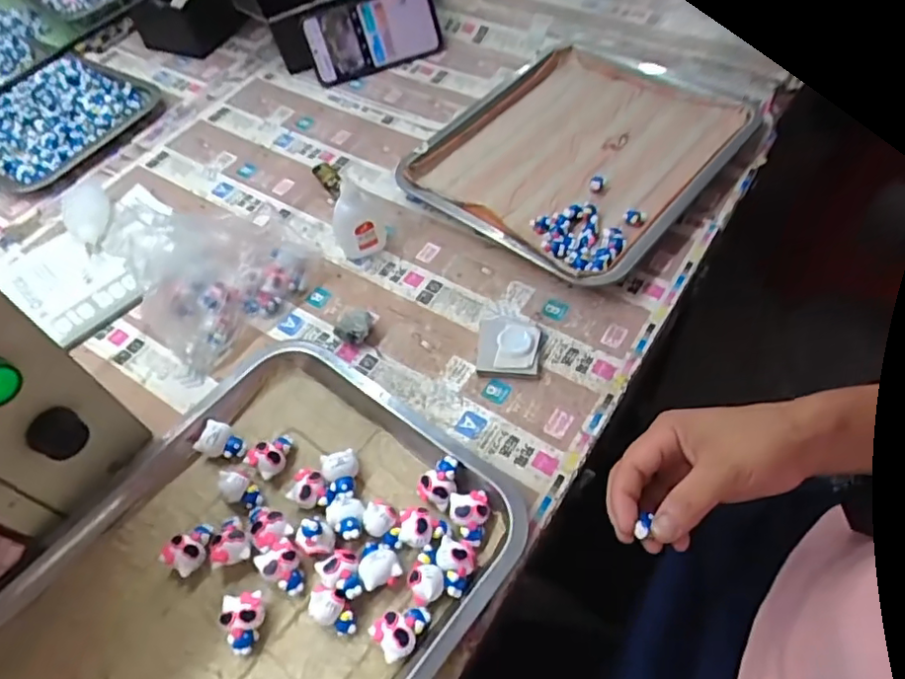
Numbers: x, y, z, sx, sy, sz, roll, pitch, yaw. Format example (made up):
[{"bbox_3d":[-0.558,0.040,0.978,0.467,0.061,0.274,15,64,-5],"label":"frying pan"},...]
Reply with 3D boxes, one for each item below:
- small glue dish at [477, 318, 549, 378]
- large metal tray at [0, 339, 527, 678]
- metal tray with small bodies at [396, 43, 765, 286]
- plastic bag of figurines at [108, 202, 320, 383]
[{"bbox_3d":[0.049,0.004,0.508,0.055,0.014,0.059,7,58,6],"label":"small glue dish"},{"bbox_3d":[-0.149,0.169,0.398,0.275,0.026,0.350,33,64,20],"label":"large metal tray"},{"bbox_3d":[0.137,-0.204,0.640,0.263,0.023,0.330,36,65,22],"label":"metal tray with small bodies"},{"bbox_3d":[-0.211,-0.072,0.532,0.105,0.101,0.152,37,65,22],"label":"plastic bag of figurines"}]

